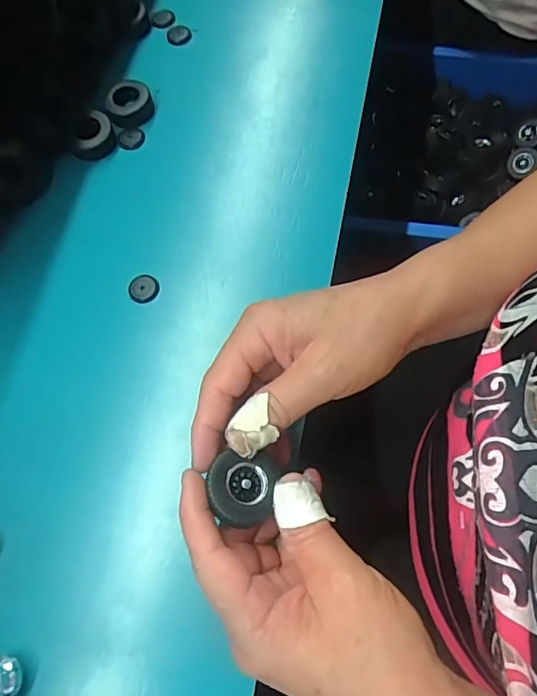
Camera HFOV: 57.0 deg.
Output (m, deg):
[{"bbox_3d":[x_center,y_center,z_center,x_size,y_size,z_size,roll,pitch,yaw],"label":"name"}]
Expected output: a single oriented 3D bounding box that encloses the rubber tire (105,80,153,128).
[{"bbox_3d":[-0.119,-0.208,0.422,0.039,0.012,0.044,-20,70,-6],"label":"rubber tire"}]

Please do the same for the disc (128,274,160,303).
[{"bbox_3d":[-0.089,-0.043,0.353,0.022,0.004,0.021,0,70,1],"label":"disc"}]

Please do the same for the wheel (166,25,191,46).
[{"bbox_3d":[-0.085,-0.297,0.470,0.023,0.004,0.027,-6,68,-1],"label":"wheel"}]

